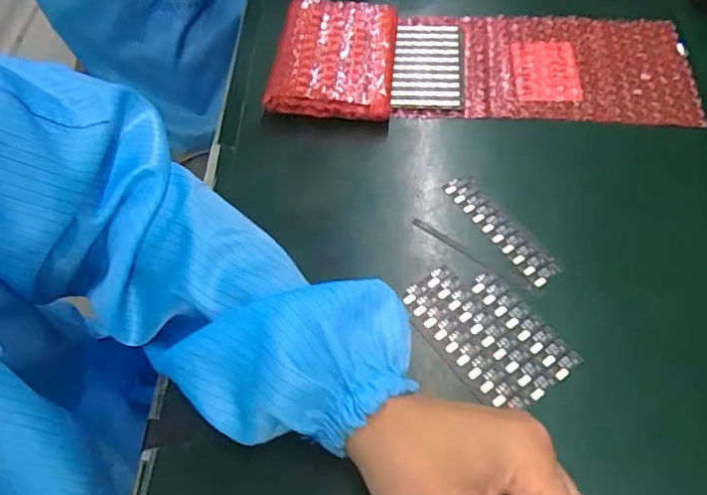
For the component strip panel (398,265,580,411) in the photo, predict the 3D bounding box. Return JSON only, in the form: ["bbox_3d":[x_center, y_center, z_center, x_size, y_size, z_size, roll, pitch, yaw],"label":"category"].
[{"bbox_3d":[0.080,0.051,0.345,0.062,0.005,0.098,-33,63,-18],"label":"component strip panel"}]

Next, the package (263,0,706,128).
[{"bbox_3d":[0.104,-0.153,0.460,0.330,0.039,0.125,2,58,2],"label":"package"}]

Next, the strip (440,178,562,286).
[{"bbox_3d":[0.101,-0.014,0.384,0.022,0.005,0.097,-29,61,-16],"label":"strip"}]

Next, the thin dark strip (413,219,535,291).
[{"bbox_3d":[0.077,0.004,0.376,0.089,0.004,0.007,33,63,23],"label":"thin dark strip"}]

